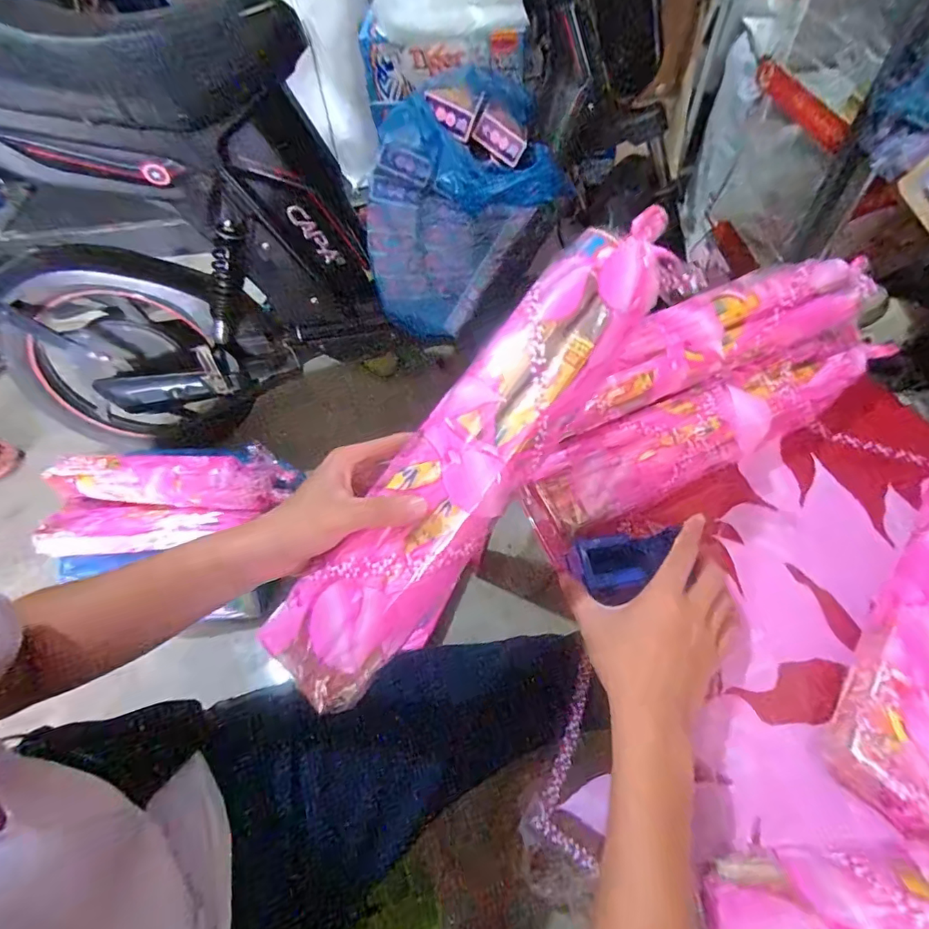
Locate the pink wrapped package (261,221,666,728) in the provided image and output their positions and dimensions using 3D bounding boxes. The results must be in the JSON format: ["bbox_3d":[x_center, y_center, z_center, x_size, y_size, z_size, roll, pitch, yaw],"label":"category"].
[{"bbox_3d":[0.006,-0.006,0.359,0.083,0.045,0.400,37,92,24],"label":"pink wrapped package"}]

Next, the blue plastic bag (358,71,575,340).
[{"bbox_3d":[-0.009,-0.421,0.868,0.316,0.326,0.163,-26,59,-14],"label":"blue plastic bag"}]

